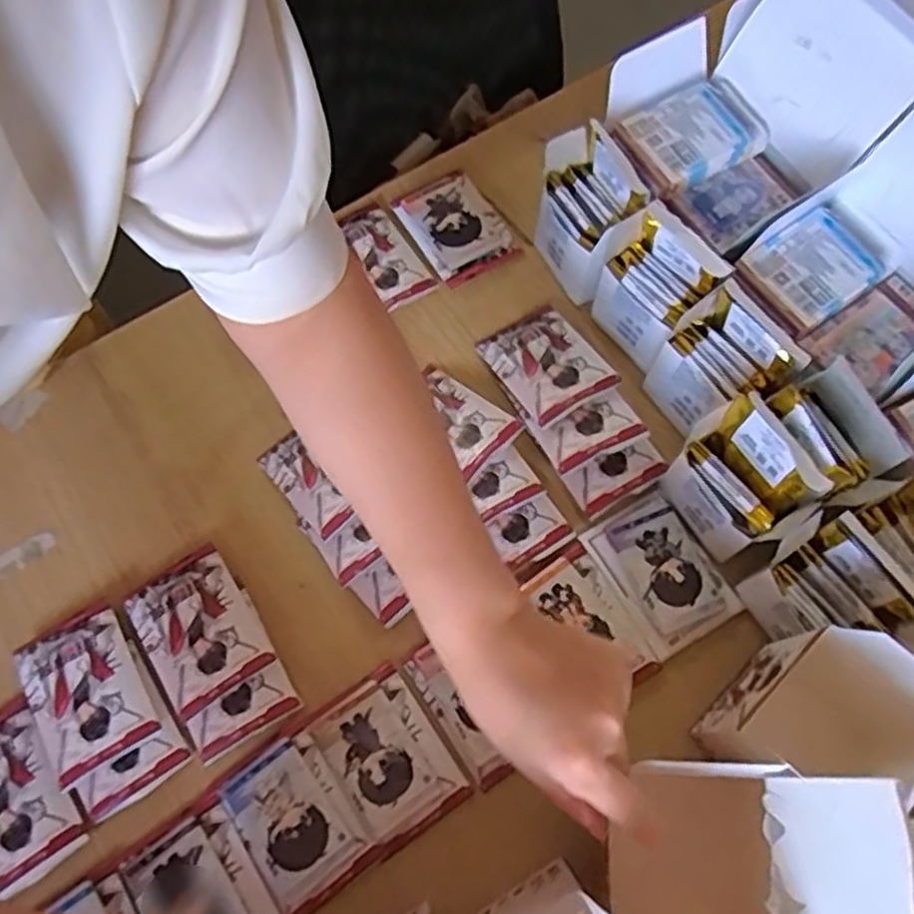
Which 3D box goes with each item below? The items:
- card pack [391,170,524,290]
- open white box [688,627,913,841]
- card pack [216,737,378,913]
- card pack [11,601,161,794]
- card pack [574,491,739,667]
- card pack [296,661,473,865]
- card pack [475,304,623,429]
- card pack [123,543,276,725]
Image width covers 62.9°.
[{"bbox_3d":[-0.001,-0.198,0.639,0.073,0.017,0.100,-32,72,-9],"label":"card pack"},{"bbox_3d":[0.221,0.151,0.416,0.089,0.202,0.097,-43,74,-12],"label":"open white box"},{"bbox_3d":[-0.108,0.235,0.473,0.064,0.010,0.094,-40,73,-12],"label":"card pack"},{"bbox_3d":[-0.254,0.158,0.504,0.072,0.014,0.103,-31,72,-9],"label":"card pack"},{"bbox_3d":[0.144,0.080,0.526,0.070,0.006,0.104,-29,71,-8],"label":"card pack"},{"bbox_3d":[-0.046,0.196,0.486,0.070,0.011,0.100,-34,72,-10],"label":"card pack"},{"bbox_3d":[0.069,-0.074,0.582,0.071,0.008,0.103,-31,54,-6],"label":"card pack"},{"bbox_3d":[-0.180,0.119,0.516,0.073,0.016,0.098,-33,72,-9],"label":"card pack"}]

